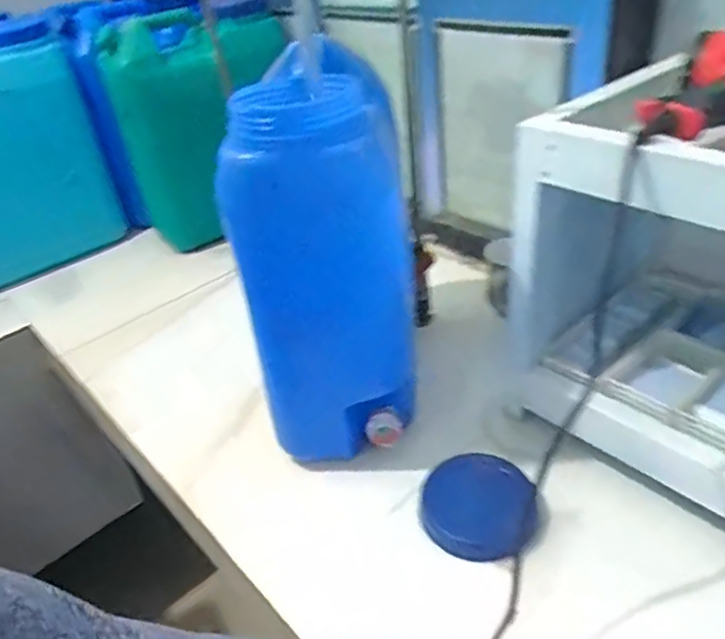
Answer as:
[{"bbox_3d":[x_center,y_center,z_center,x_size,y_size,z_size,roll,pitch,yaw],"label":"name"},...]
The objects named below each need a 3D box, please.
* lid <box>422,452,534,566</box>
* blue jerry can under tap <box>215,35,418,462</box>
[{"bbox_3d":[0.118,0.192,0.638,0.115,0.009,0.107,-10,59,17],"label":"lid"},{"bbox_3d":[-0.033,-0.059,0.659,0.166,0.382,0.194,-5,36,4],"label":"blue jerry can under tap"}]

